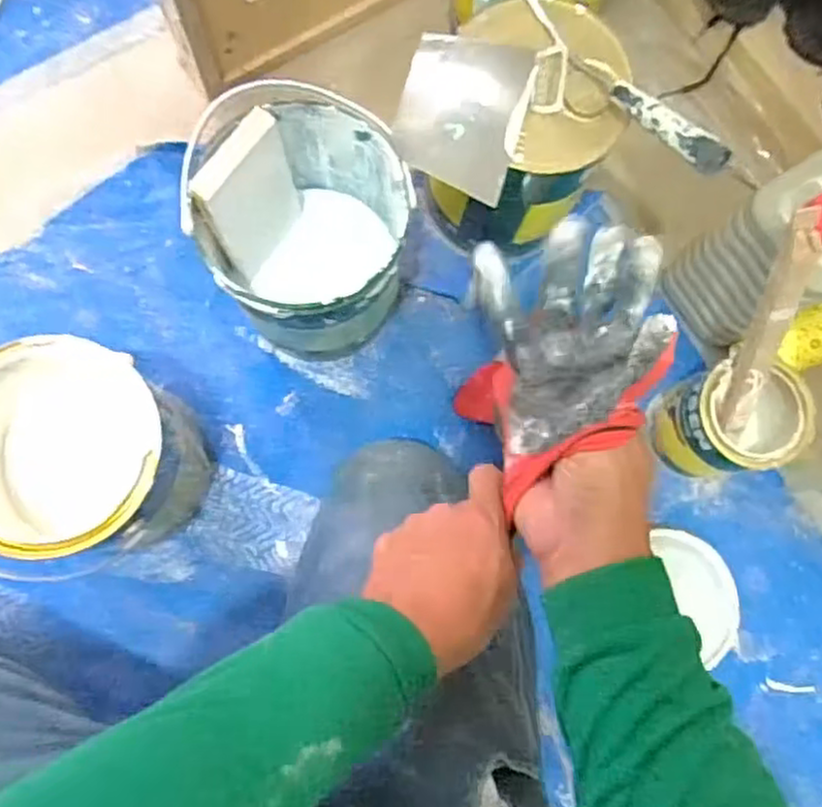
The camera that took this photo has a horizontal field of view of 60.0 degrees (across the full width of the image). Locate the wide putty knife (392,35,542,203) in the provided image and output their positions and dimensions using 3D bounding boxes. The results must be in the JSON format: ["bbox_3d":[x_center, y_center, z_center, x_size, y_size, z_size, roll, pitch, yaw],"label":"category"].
[{"bbox_3d":[0.045,-0.243,0.593,0.104,0.010,0.138,11,81,-2],"label":"wide putty knife"}]

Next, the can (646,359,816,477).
[{"bbox_3d":[0.308,0.021,0.704,0.104,0.133,0.096,3,82,-4],"label":"can"}]

